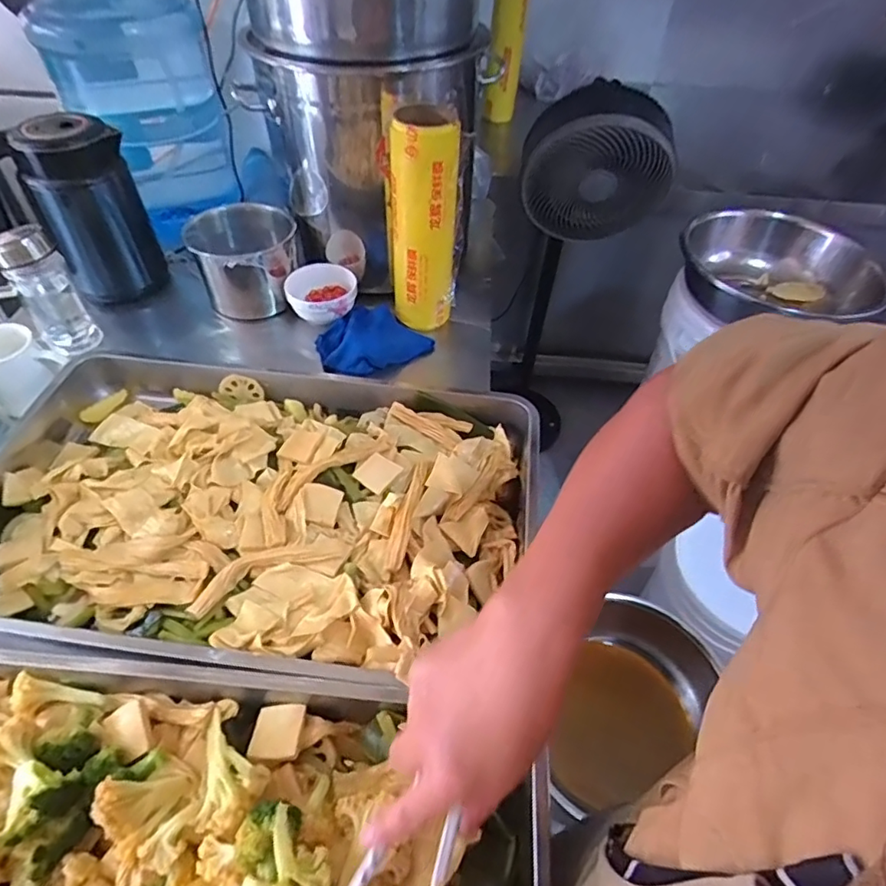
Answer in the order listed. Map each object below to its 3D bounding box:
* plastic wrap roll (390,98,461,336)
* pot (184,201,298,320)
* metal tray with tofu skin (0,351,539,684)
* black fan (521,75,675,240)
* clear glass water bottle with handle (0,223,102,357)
[{"bbox_3d":[-0.028,-0.326,0.859,0.104,0.313,0.081,1,49,-3],"label":"plastic wrap roll"},{"bbox_3d":[-0.333,-0.306,0.957,0.172,0.143,0.134,-11,51,-13],"label":"pot"},{"bbox_3d":[-0.226,0.057,0.671,0.651,0.073,0.403,7,49,2],"label":"metal tray with tofu skin"},{"bbox_3d":[0.311,-0.580,1.145,0.297,0.308,0.167,3,66,3],"label":"black fan"},{"bbox_3d":[-0.595,-0.208,0.827,0.113,0.188,0.068,-32,58,-28],"label":"clear glass water bottle with handle"}]

